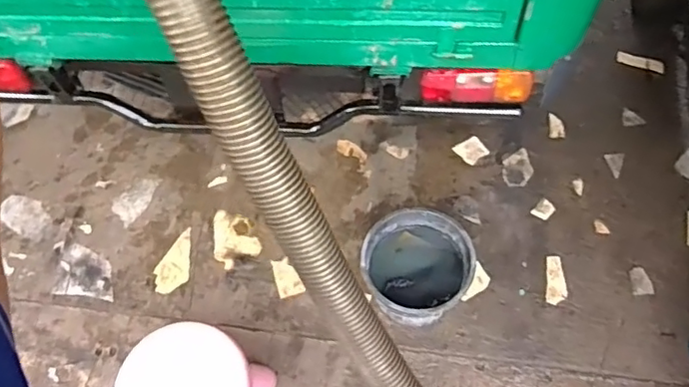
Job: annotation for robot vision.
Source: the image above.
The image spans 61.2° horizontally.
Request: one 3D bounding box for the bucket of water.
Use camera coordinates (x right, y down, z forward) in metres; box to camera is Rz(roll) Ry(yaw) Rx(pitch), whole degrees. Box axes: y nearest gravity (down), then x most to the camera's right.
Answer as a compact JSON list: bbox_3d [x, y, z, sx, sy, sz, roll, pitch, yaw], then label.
[{"bbox_3d":[0.182,0.199,1.500,0.262,0.225,0.255,-2,64,4],"label":"bucket of water"}]

